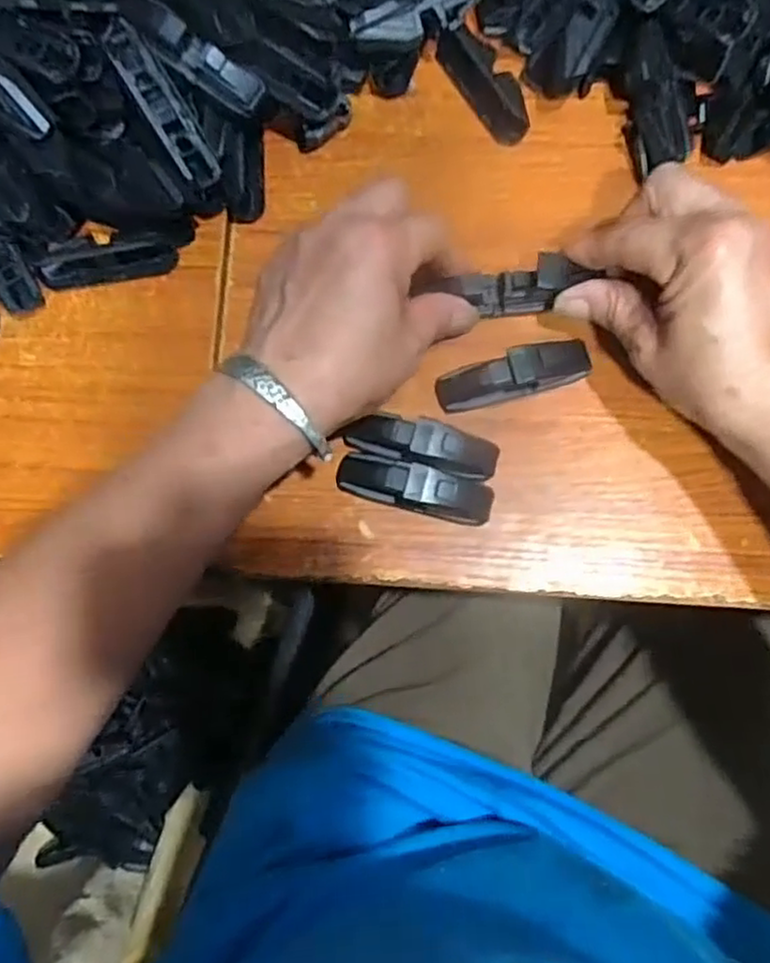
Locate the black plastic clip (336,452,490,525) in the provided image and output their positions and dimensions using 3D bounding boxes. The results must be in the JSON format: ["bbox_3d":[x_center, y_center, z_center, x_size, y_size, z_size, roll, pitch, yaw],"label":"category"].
[{"bbox_3d":[0.014,0.003,0.342,0.076,0.021,0.022,16,83,5],"label":"black plastic clip"}]

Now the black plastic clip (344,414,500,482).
[{"bbox_3d":[0.019,-0.018,0.346,0.072,0.021,0.021,16,83,5],"label":"black plastic clip"}]

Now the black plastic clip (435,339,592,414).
[{"bbox_3d":[0.064,-0.053,0.348,0.076,0.022,0.021,-14,82,1],"label":"black plastic clip"}]

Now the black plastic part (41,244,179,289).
[{"bbox_3d":[-0.146,-0.113,0.374,0.070,0.011,0.012,-8,82,2],"label":"black plastic part"}]

